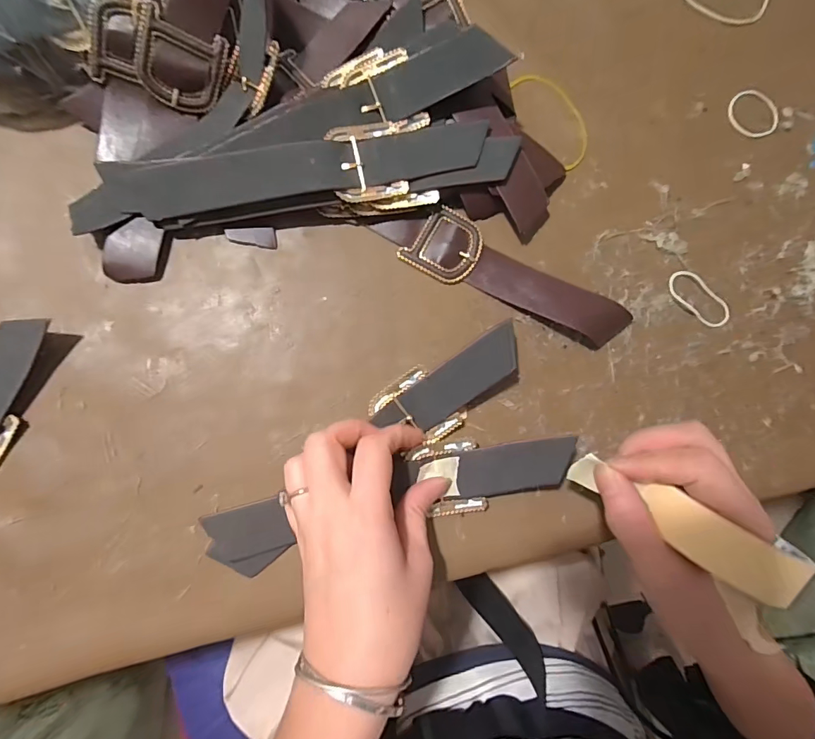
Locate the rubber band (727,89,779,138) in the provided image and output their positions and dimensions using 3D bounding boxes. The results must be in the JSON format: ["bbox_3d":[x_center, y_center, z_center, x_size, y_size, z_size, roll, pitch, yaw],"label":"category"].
[{"bbox_3d":[0.268,-0.197,0.338,0.041,0.004,0.042,1,81,-2],"label":"rubber band"}]

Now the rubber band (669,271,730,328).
[{"bbox_3d":[0.212,-0.051,0.316,0.051,0.004,0.024,43,82,1],"label":"rubber band"}]

